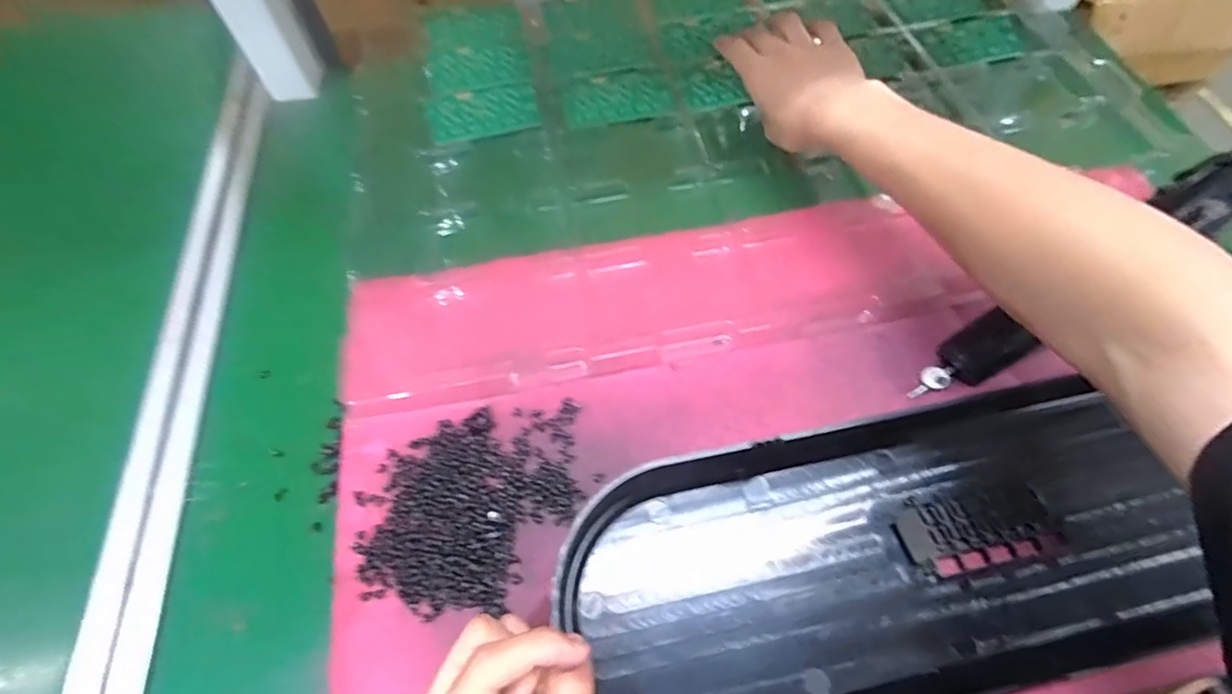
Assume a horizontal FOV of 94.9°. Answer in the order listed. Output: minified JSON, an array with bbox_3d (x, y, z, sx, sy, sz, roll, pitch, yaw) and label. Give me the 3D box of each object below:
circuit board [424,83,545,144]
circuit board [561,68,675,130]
[{"bbox_3d":[-0.116,-0.207,0.500,0.093,0.004,0.054,-15,69,-9],"label":"circuit board"},{"bbox_3d":[0.000,-0.226,0.508,0.093,0.007,0.065,-12,61,-4],"label":"circuit board"}]

